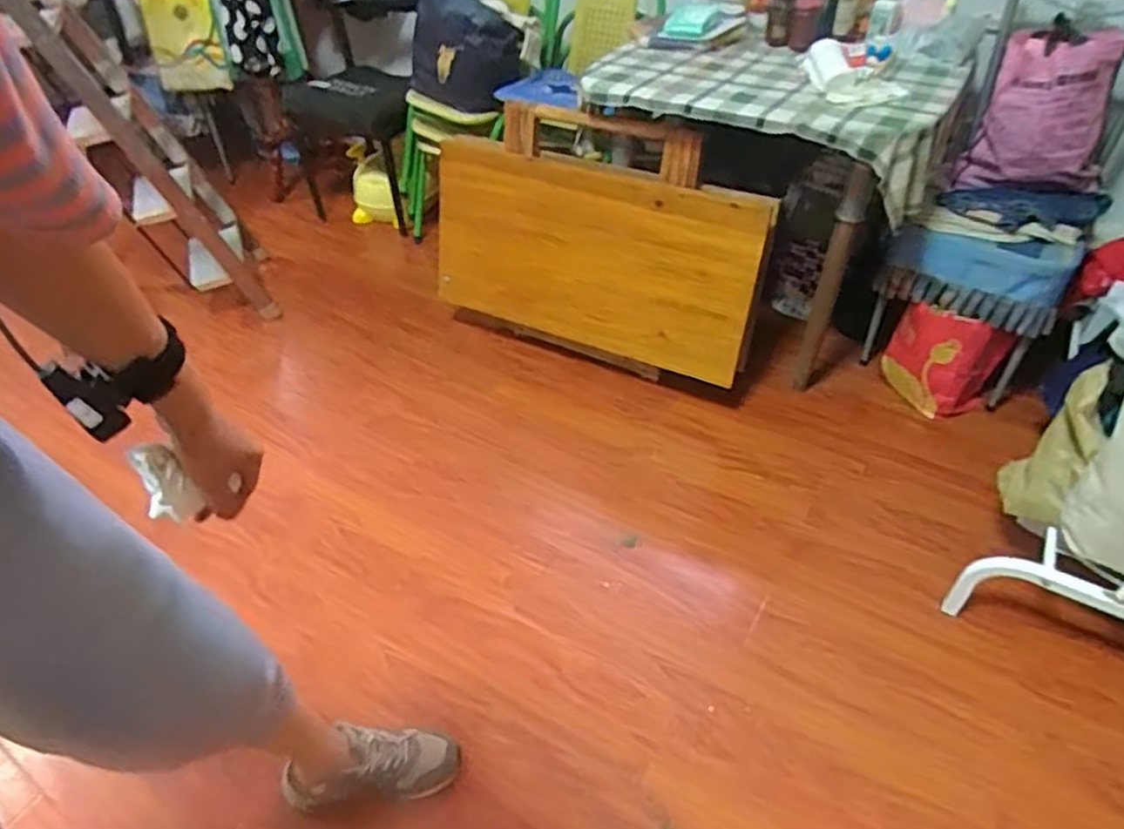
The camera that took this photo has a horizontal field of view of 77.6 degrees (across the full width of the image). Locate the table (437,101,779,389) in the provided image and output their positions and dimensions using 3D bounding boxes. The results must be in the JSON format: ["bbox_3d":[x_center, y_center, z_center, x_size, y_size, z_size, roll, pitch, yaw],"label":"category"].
[{"bbox_3d":[0.061,-0.385,1.626,0.813,0.540,0.156,19,46,24],"label":"table"}]

